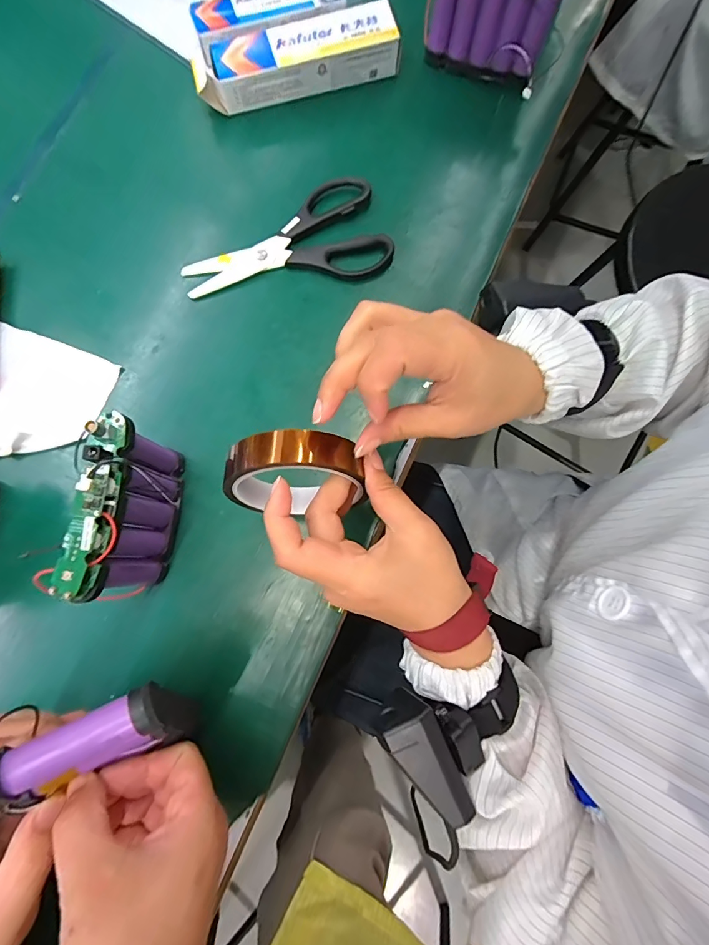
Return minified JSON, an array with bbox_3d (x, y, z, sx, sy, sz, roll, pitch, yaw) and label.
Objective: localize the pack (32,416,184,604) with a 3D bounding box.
[{"bbox_3d":[-0.160,0.026,0.298,0.035,0.099,0.118,6,79,1],"label":"pack"}]

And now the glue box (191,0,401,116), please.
[{"bbox_3d":[-0.056,-0.399,0.404,0.193,0.044,0.058,-11,80,-4],"label":"glue box"}]

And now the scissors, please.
[{"bbox_3d":[-0.063,-0.217,0.384,0.188,0.014,0.095,-8,79,-2],"label":"scissors"}]

